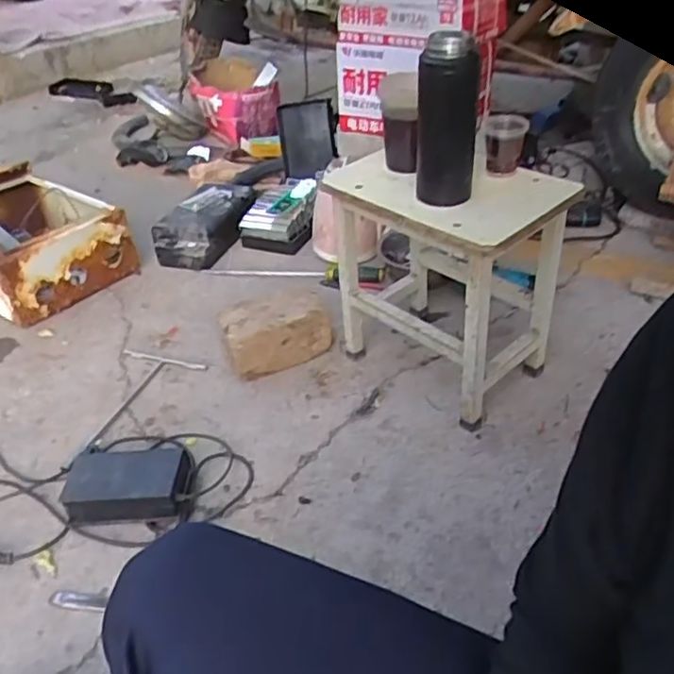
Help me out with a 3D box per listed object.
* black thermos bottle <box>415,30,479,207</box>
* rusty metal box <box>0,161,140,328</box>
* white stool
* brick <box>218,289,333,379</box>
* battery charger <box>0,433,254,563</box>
[{"bbox_3d":[0.153,-0.297,0.901,0.085,0.214,0.069,6,35,10],"label":"black thermos bottle"},{"bbox_3d":[-0.718,-0.220,1.504,0.413,0.164,0.305,24,46,28],"label":"rusty metal box"},{"bbox_3d":[0.170,-0.095,1.095,0.340,0.360,0.242,27,47,30],"label":"white stool"},{"bbox_3d":[-0.118,-0.005,1.233,0.203,0.116,0.104,-21,43,-22],"label":"brick"},{"bbox_3d":[-0.434,0.218,0.996,0.576,0.074,0.249,2,41,2],"label":"battery charger"}]

